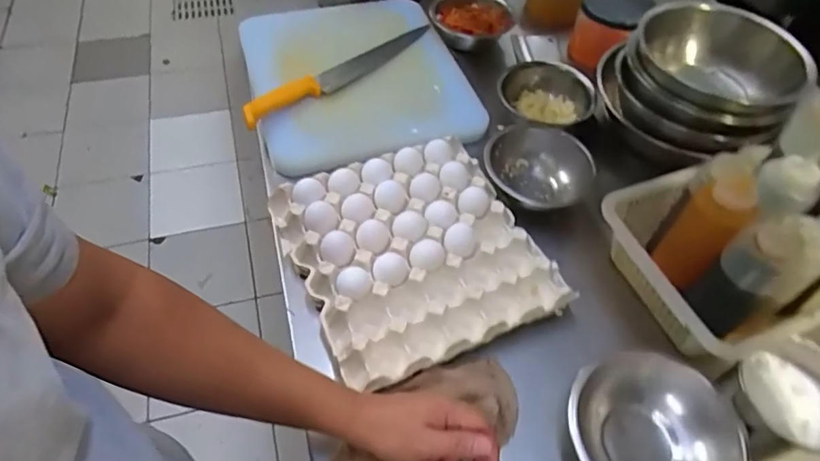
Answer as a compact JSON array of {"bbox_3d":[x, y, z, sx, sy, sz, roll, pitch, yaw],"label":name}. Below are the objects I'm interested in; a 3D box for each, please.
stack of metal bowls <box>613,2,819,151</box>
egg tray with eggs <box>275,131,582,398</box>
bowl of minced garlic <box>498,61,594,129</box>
[{"bbox_3d":[0.446,-0.243,0.814,0.236,0.111,0.249,23,52,15],"label":"stack of metal bowls"},{"bbox_3d":[0.006,0.021,0.681,0.281,0.050,0.295,-19,53,-18],"label":"egg tray with eggs"},{"bbox_3d":[0.217,-0.201,0.892,0.150,0.075,0.165,15,50,9],"label":"bowl of minced garlic"}]

